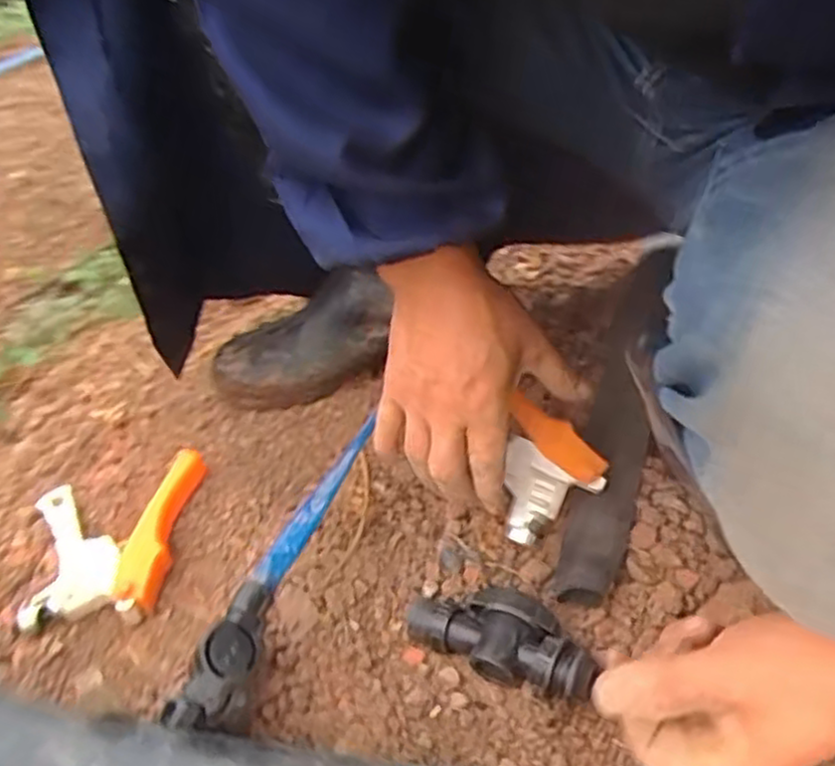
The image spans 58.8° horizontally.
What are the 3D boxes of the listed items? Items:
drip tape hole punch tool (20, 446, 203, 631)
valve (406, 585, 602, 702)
[{"bbox_3d":[-0.213,0.110,0.530,0.115,0.031,0.128,-9,40,-9],"label":"drip tape hole punch tool"},{"bbox_3d":[0.054,0.153,0.455,0.116,0.033,0.052,12,41,30],"label":"valve"}]

